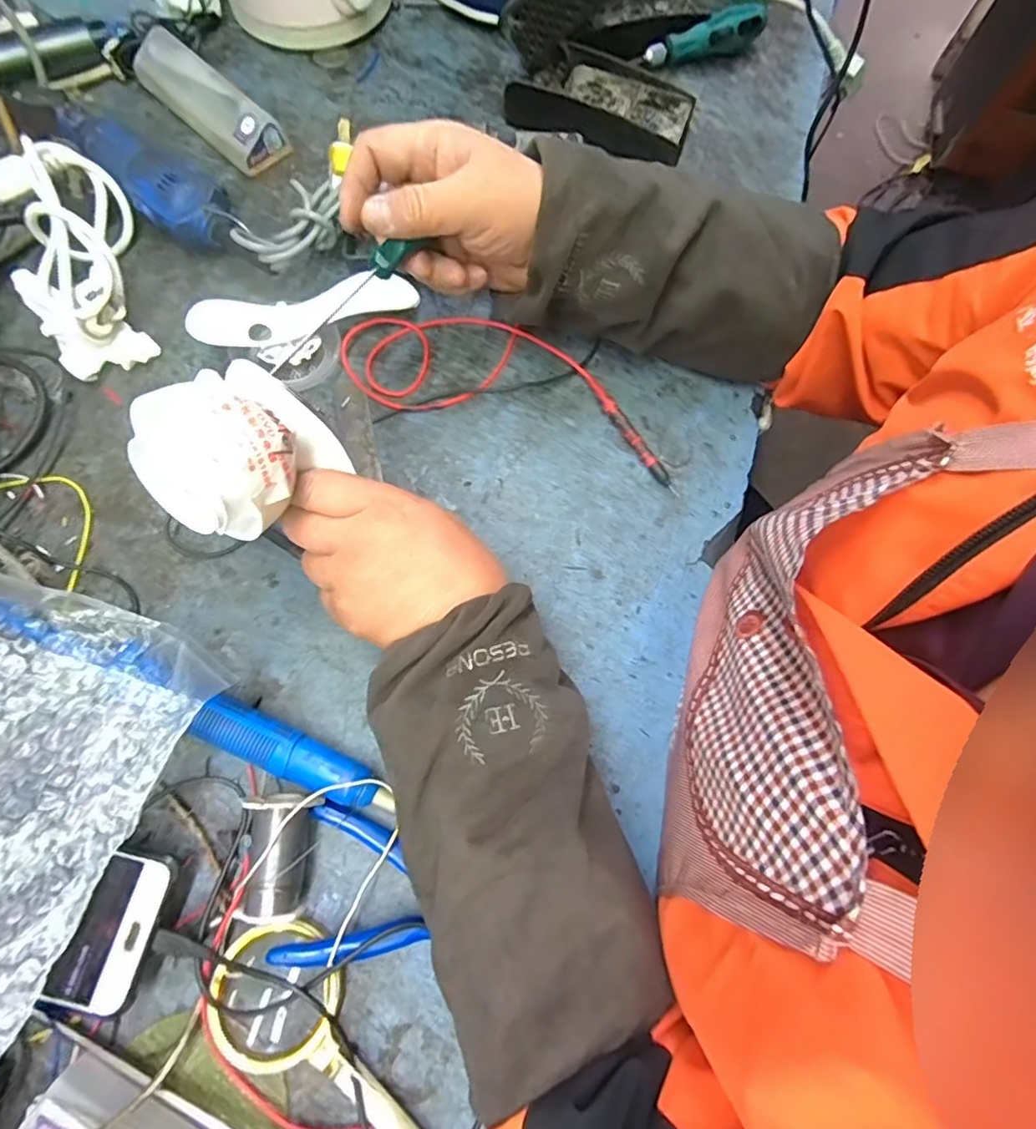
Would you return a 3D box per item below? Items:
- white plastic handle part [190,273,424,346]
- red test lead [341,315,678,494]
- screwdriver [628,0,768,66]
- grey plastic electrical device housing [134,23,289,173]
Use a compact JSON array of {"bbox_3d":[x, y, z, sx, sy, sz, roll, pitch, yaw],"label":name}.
[{"bbox_3d":[-0.157,-0.190,0.417,0.158,0.040,0.033,-20,74,-8],"label":"white plastic handle part"},{"bbox_3d":[-0.003,-0.139,0.423,0.269,0.012,0.094,16,73,3],"label":"red test lead"},{"bbox_3d":[0.176,-0.502,0.526,0.131,0.032,0.023,-18,74,-8],"label":"screwdriver"},{"bbox_3d":[-0.273,-0.404,0.484,0.163,0.033,0.043,42,76,10],"label":"grey plastic electrical device housing"}]

